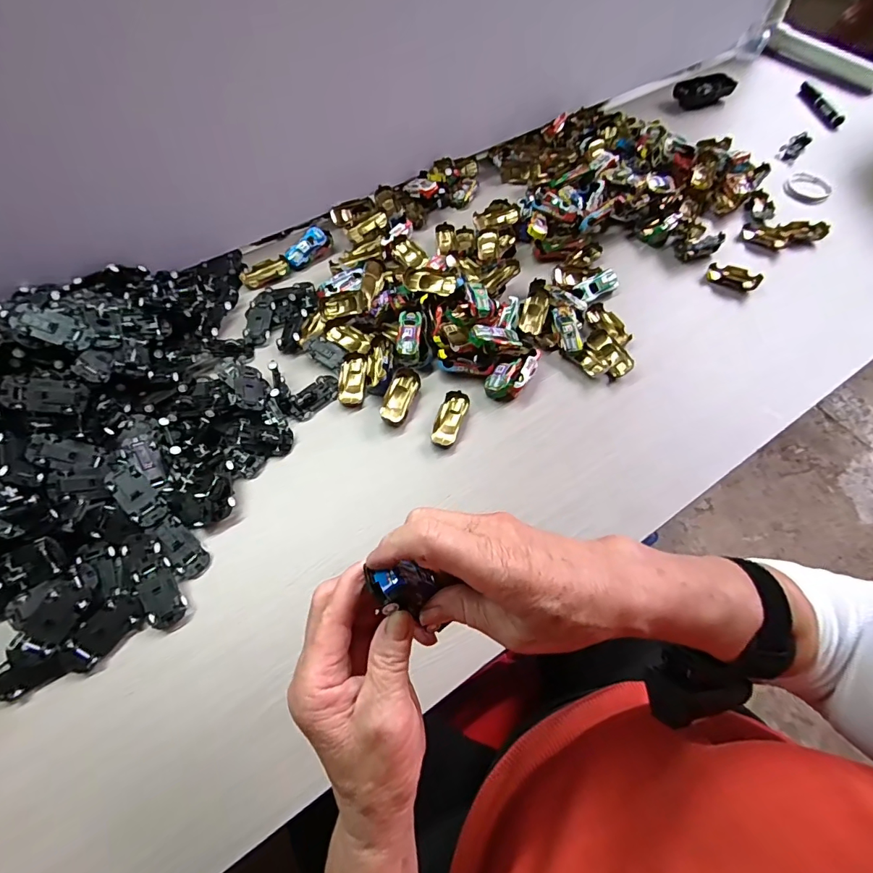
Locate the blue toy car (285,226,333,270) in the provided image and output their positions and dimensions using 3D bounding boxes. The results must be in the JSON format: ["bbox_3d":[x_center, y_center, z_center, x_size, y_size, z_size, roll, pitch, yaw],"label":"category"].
[{"bbox_3d":[-0.173,-0.257,0.604,0.030,0.023,0.069,33,67,12],"label":"blue toy car"}]

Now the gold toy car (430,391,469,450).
[{"bbox_3d":[0.014,-0.019,0.480,0.028,0.015,0.063,20,65,7],"label":"gold toy car"}]

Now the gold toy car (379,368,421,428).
[{"bbox_3d":[-0.040,-0.045,0.489,0.031,0.017,0.065,20,65,7],"label":"gold toy car"}]

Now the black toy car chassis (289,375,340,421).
[{"bbox_3d":[-0.137,-0.044,0.495,0.064,0.009,0.033,-41,73,-20],"label":"black toy car chassis"}]

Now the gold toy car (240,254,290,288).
[{"bbox_3d":[-0.230,-0.222,0.592,0.063,0.017,0.032,-23,67,-13],"label":"gold toy car"}]

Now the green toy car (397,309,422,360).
[{"bbox_3d":[-0.031,-0.119,0.519,0.027,0.018,0.058,2,64,-2],"label":"green toy car"}]

